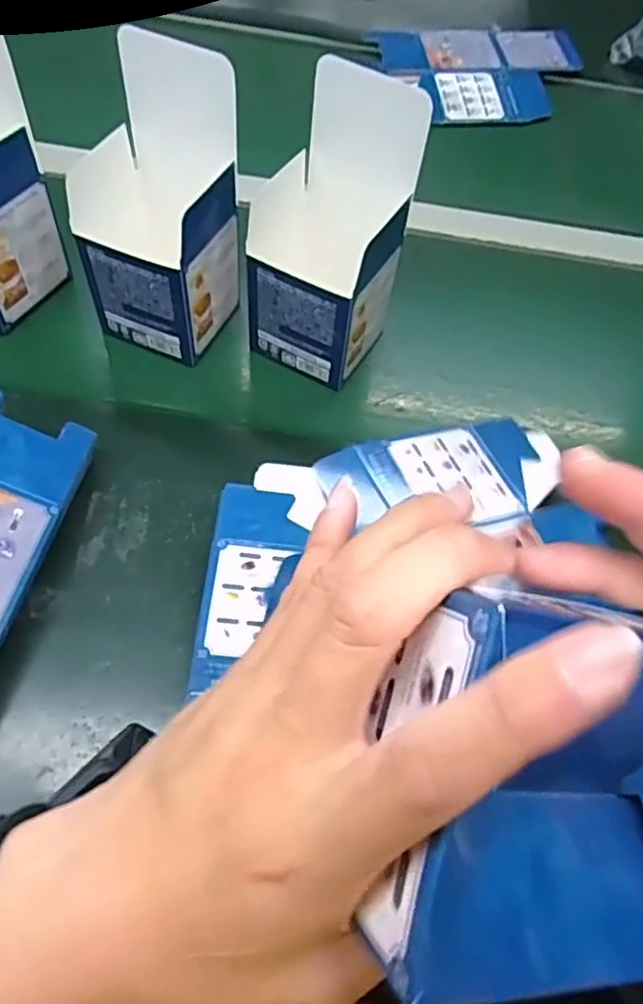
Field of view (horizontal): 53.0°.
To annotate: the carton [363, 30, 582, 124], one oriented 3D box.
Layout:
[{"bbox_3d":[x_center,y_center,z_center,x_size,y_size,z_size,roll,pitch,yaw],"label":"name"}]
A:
[{"bbox_3d":[0.175,-0.468,0.704,0.218,0.009,0.158,-5,66,-2],"label":"carton"}]

